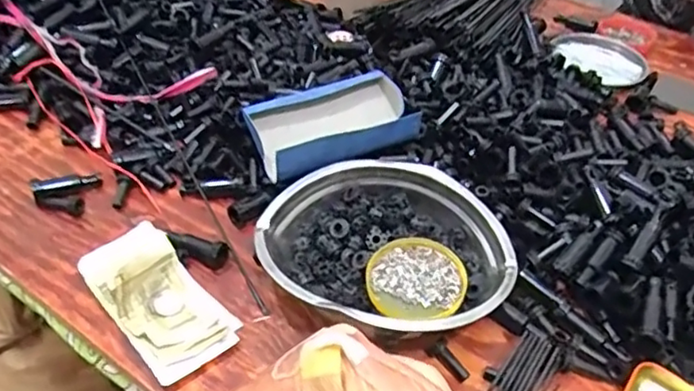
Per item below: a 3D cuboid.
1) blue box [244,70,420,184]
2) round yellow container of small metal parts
[{"bbox_3d":[-0.011,-0.079,0.645,0.173,0.039,0.113,-17,49,-20],"label":"blue box"},{"bbox_3d":[0.060,0.074,0.540,0.083,0.020,0.085,3,45,-2],"label":"round yellow container of small metal parts"}]

